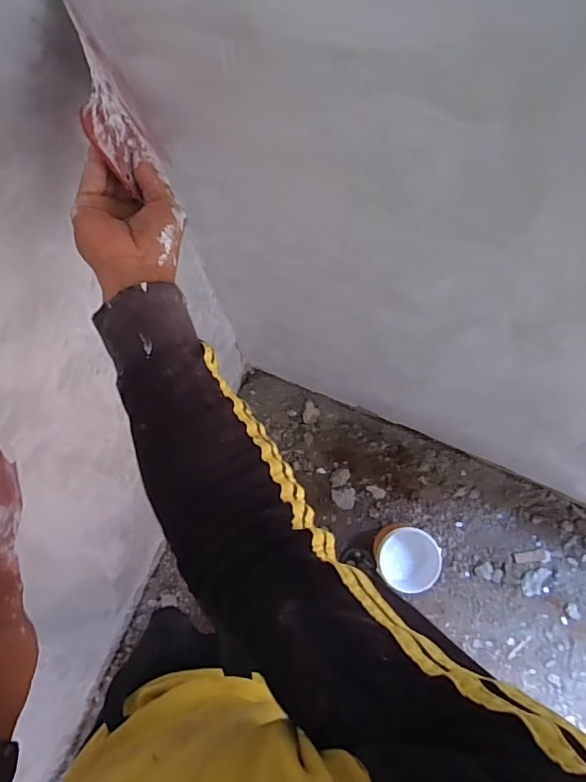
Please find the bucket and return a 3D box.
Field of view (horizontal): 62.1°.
[{"bbox_3d":[0.290,0.433,1.266,0.156,0.154,0.146,0,73,1],"label":"bucket"}]

